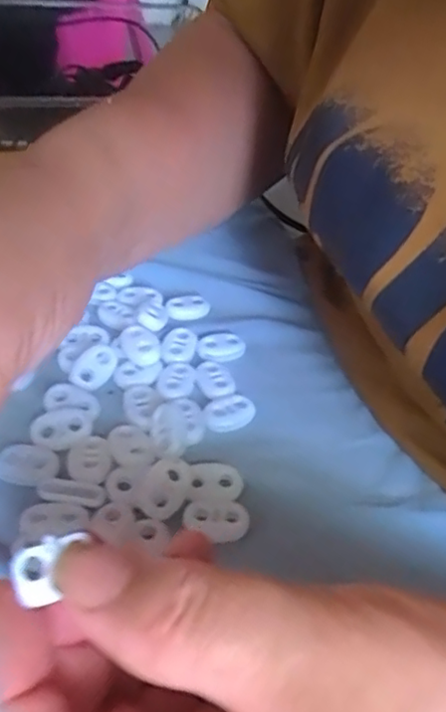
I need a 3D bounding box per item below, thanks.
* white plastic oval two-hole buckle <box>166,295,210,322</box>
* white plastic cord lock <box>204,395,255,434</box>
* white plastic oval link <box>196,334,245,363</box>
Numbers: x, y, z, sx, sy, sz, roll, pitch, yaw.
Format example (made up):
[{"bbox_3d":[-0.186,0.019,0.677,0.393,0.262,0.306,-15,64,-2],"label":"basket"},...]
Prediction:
[{"bbox_3d":[-0.017,-0.024,0.301,0.021,0.004,0.017,1,40,-6],"label":"white plastic oval two-hole buckle"},{"bbox_3d":[0.003,0.023,0.250,0.021,0.004,0.014,-12,43,-20],"label":"white plastic cord lock"},{"bbox_3d":[-0.001,-0.005,0.281,0.021,0.004,0.017,4,40,-2],"label":"white plastic oval link"}]

